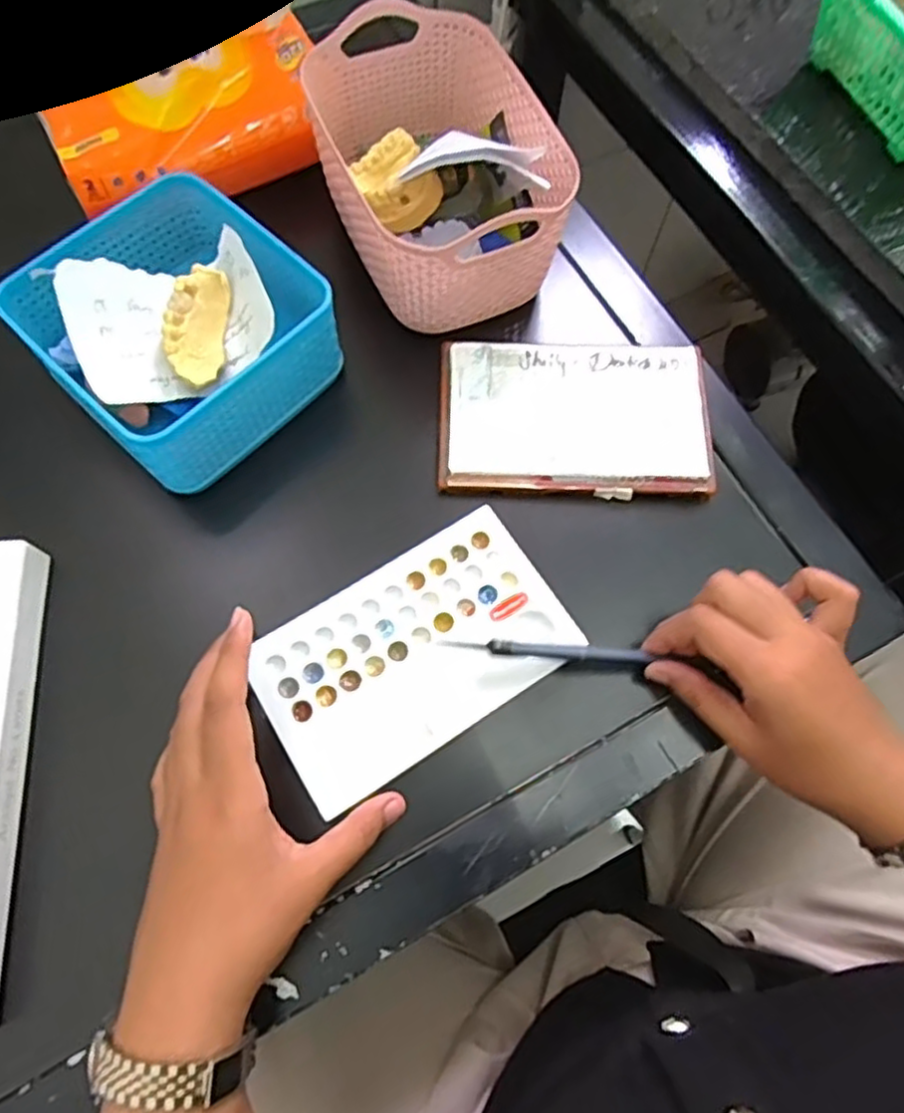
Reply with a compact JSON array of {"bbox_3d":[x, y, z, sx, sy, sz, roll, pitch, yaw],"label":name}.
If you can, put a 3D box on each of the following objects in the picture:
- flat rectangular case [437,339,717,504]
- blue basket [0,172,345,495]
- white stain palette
[{"bbox_3d":[0.072,-0.081,0.401,0.155,0.010,0.092,2,70,-1],"label":"flat rectangular case"},{"bbox_3d":[-0.148,-0.123,0.380,0.129,0.059,0.131,41,73,12],"label":"blue basket"},{"bbox_3d":[-0.019,0.047,0.351,0.151,0.009,0.094,-31,74,-13],"label":"white stain palette"}]

